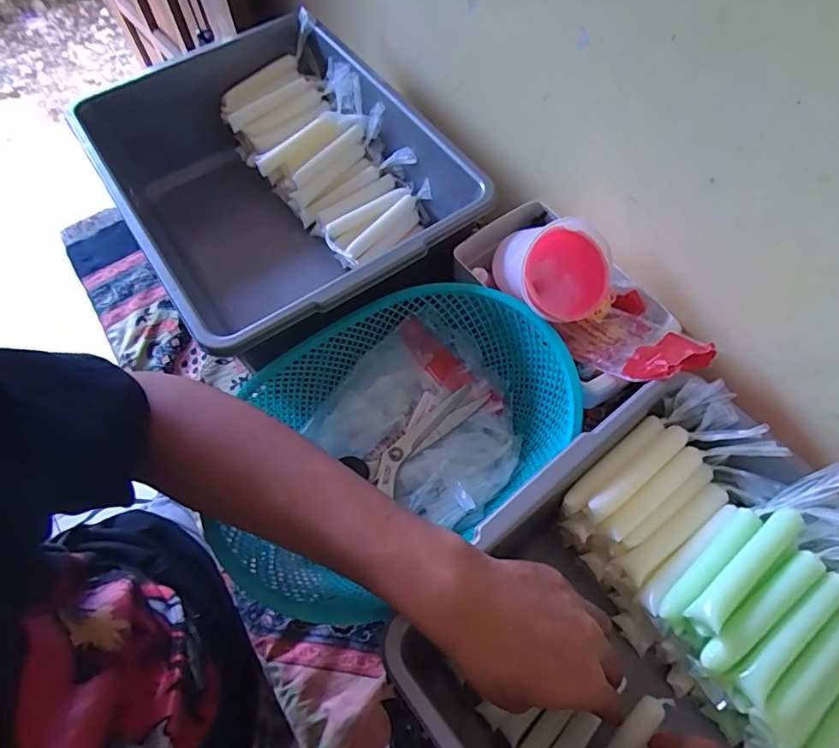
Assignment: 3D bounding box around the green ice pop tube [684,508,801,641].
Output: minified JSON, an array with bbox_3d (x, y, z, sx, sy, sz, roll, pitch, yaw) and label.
[{"bbox_3d":[0.215,0.128,0.331,0.102,0.015,0.019,-39,69,-17],"label":"green ice pop tube"}]

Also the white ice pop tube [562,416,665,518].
[{"bbox_3d":[0.150,0.068,0.387,0.104,0.023,0.015,-37,68,-16],"label":"white ice pop tube"}]

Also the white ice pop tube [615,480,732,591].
[{"bbox_3d":[0.192,0.118,0.374,0.100,0.013,0.021,-31,67,-14],"label":"white ice pop tube"}]

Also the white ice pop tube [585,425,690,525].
[{"bbox_3d":[0.163,0.072,0.371,0.109,0.016,0.017,-35,68,-15],"label":"white ice pop tube"}]

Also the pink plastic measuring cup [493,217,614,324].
[{"bbox_3d":[0.116,-0.092,0.437,0.104,0.066,0.089,12,64,7],"label":"pink plastic measuring cup"}]

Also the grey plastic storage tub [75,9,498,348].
[{"bbox_3d":[-0.142,-0.197,0.568,0.313,0.147,0.389,-31,67,-13],"label":"grey plastic storage tub"}]

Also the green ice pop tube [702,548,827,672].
[{"bbox_3d":[0.219,0.152,0.322,0.099,0.016,0.020,-37,68,-16],"label":"green ice pop tube"}]

